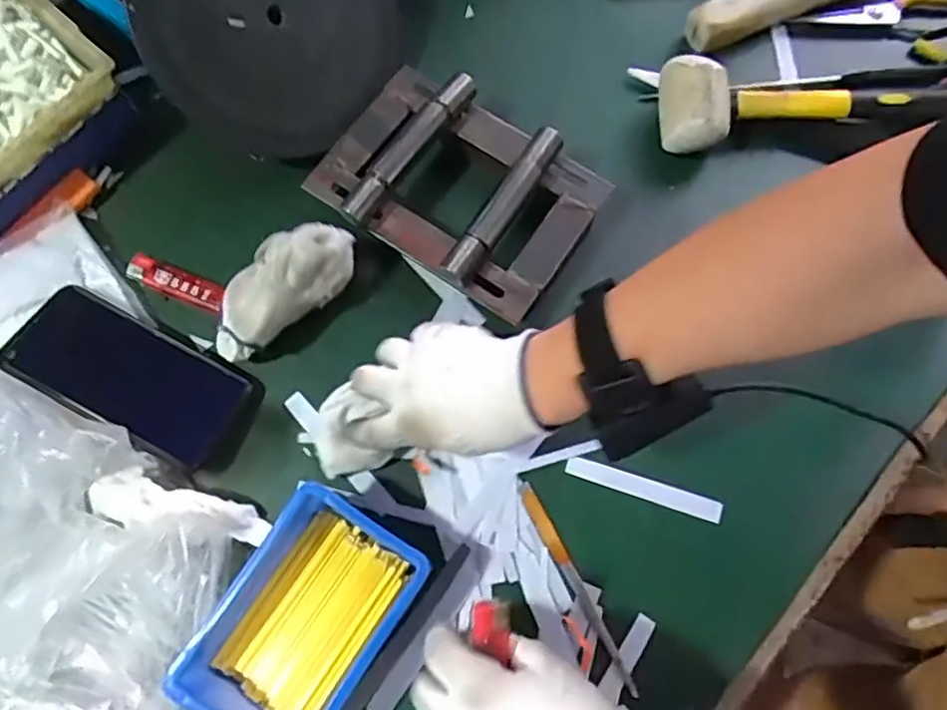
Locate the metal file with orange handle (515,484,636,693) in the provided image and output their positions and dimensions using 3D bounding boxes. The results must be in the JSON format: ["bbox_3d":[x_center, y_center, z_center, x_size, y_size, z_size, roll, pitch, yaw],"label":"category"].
[{"bbox_3d":[0.068,0.152,0.429,0.010,0.004,0.149,-27,76,-7],"label":"metal file with orange handle"}]

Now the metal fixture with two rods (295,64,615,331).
[{"bbox_3d":[-0.012,-0.126,0.478,0.196,0.044,0.139,32,77,9],"label":"metal fixture with two rods"}]

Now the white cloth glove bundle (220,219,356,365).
[{"bbox_3d":[-0.137,-0.049,0.451,0.116,0.054,0.051,-39,78,-10],"label":"white cloth glove bundle"}]

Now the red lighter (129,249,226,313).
[{"bbox_3d":[-0.225,-0.055,0.484,0.079,0.010,0.022,23,76,6],"label":"red lighter"}]

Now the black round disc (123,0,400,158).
[{"bbox_3d":[-0.149,-0.253,0.464,0.175,0.022,0.193,41,87,-27],"label":"black round disc"}]

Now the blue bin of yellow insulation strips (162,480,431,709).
[{"bbox_3d":[-0.106,0.164,0.403,0.104,0.050,0.148,32,77,8],"label":"blue bin of yellow insulation strips"}]

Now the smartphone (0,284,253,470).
[{"bbox_3d":[-0.244,0.014,0.455,0.154,0.012,0.074,30,76,-4],"label":"smartphone"}]

